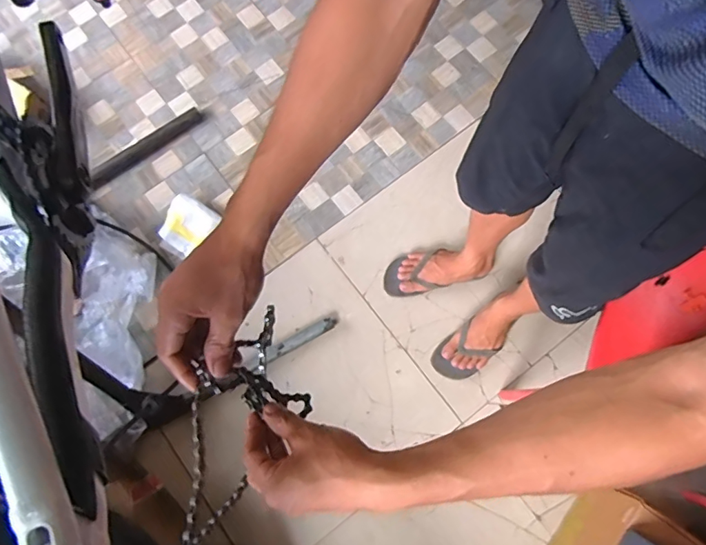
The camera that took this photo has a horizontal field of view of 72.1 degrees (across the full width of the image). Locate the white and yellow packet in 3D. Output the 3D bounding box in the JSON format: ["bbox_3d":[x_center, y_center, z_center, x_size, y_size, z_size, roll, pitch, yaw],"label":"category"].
[{"bbox_3d":[-0.443,-0.120,1.288,0.142,0.056,0.154,29,78,8],"label":"white and yellow packet"}]

